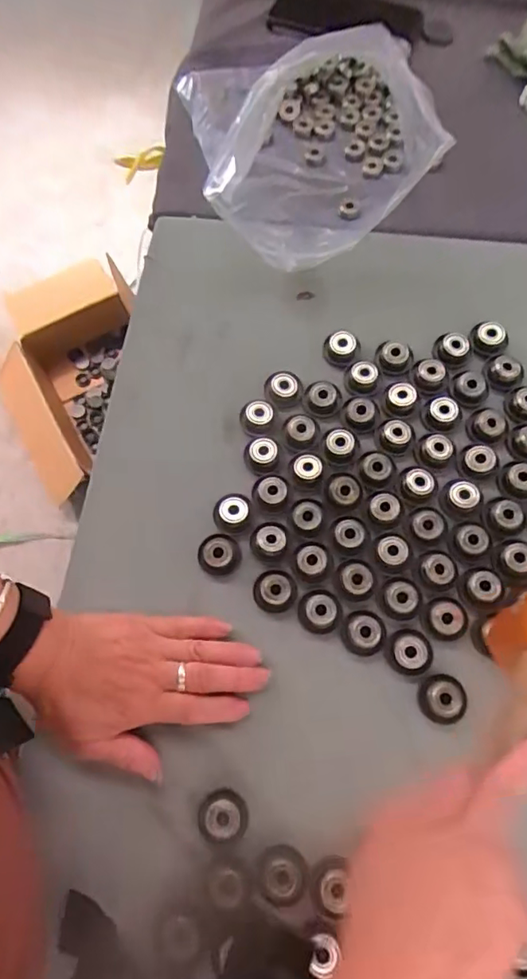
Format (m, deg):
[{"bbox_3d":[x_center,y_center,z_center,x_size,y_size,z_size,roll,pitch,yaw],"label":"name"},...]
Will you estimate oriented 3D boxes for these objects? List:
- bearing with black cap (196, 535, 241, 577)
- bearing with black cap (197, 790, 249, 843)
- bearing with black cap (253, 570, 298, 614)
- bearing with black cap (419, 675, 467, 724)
[{"bbox_3d":[-0.033,0.048,0.402,0.031,0.008,0.030,-3,71,1],"label":"bearing with black cap"},{"bbox_3d":[-0.026,0.209,0.345,0.031,0.005,0.029,-4,71,0],"label":"bearing with black cap"},{"bbox_3d":[0.009,0.074,0.390,0.030,0.007,0.029,-5,71,0],"label":"bearing with black cap"},{"bbox_3d":[0.122,0.142,0.365,0.031,0.010,0.030,-9,71,-2],"label":"bearing with black cap"}]

